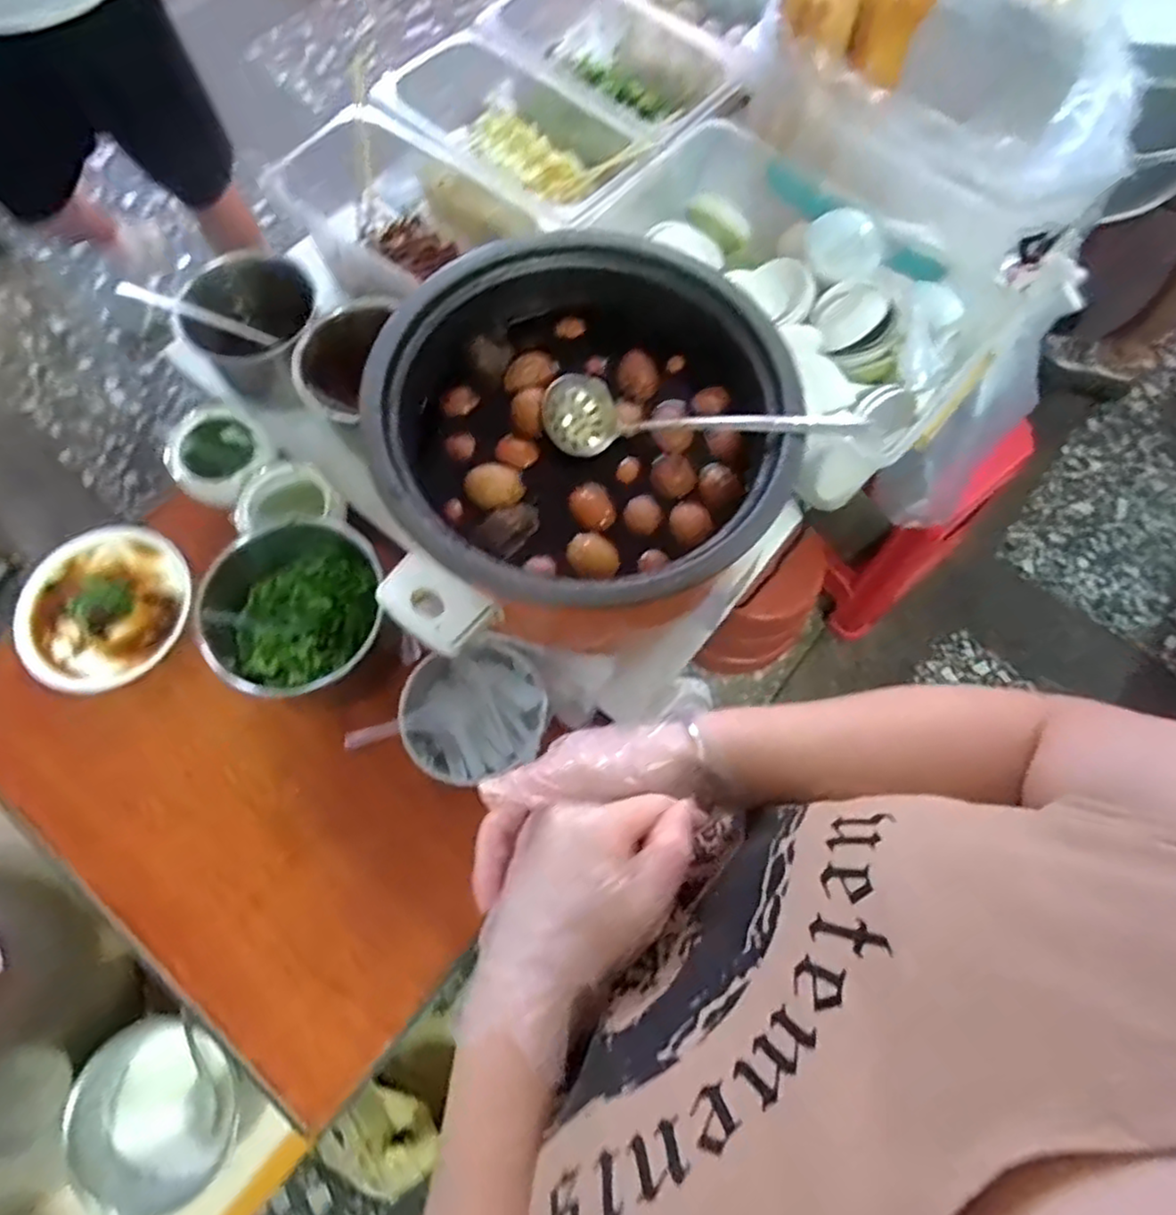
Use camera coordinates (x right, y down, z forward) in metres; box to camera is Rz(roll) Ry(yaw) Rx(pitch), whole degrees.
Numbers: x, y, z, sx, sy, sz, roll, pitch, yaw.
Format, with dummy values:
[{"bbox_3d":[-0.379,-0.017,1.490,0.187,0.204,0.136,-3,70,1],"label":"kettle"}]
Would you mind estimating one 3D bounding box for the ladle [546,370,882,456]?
[{"bbox_3d":[0.084,-0.164,0.599,0.248,0.050,0.073,8,70,20],"label":"ladle"}]

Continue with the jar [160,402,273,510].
[{"bbox_3d":[-0.420,-0.174,0.799,0.103,0.062,0.112,0,71,-1],"label":"jar"}]

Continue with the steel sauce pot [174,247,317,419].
[{"bbox_3d":[-0.388,-0.323,0.820,0.151,0.112,0.144,-13,71,-5],"label":"steel sauce pot"}]

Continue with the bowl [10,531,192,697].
[{"bbox_3d":[-0.510,-0.002,0.722,0.177,0.040,0.174,0,71,-1],"label":"bowl"}]

